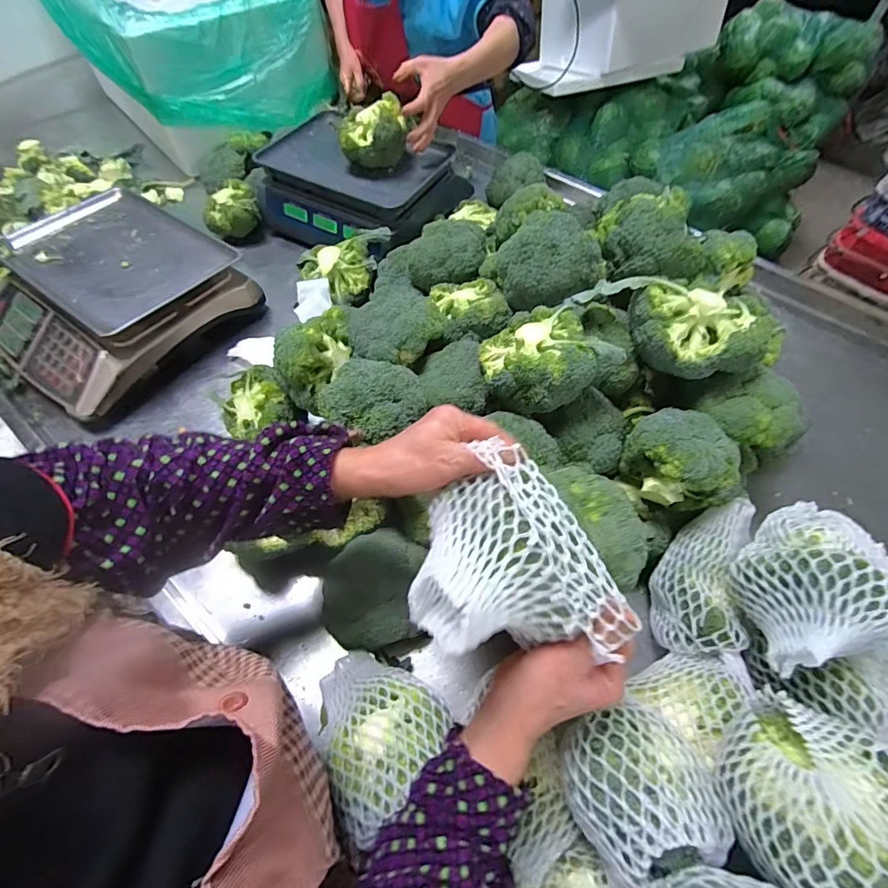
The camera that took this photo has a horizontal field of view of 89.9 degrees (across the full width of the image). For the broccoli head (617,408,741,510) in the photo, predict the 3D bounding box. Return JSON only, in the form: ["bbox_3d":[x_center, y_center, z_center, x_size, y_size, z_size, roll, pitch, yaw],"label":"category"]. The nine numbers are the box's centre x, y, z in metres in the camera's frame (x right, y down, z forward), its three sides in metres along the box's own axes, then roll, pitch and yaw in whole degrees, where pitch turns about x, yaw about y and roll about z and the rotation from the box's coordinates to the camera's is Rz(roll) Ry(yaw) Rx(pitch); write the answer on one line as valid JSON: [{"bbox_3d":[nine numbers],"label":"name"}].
[{"bbox_3d":[0.254,0.024,0.488,0.083,0.094,0.116,-32,64,-19],"label":"broccoli head"}]

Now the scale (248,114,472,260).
[{"bbox_3d":[-0.178,-0.533,0.927,0.356,0.115,0.310,26,62,14],"label":"scale"}]

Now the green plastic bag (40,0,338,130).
[{"bbox_3d":[-0.596,-0.957,1.024,0.580,0.213,0.446,40,66,21],"label":"green plastic bag"}]

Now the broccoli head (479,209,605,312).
[{"bbox_3d":[0.125,-0.231,0.560,0.132,0.090,0.106,29,62,16],"label":"broccoli head"}]

